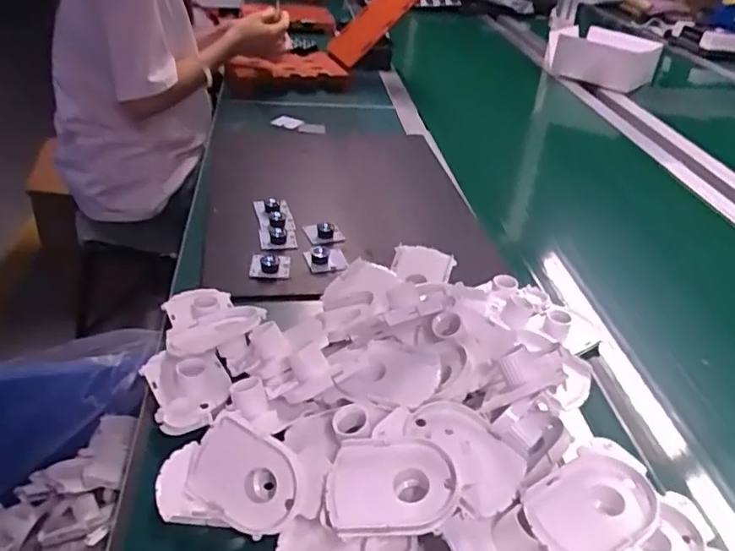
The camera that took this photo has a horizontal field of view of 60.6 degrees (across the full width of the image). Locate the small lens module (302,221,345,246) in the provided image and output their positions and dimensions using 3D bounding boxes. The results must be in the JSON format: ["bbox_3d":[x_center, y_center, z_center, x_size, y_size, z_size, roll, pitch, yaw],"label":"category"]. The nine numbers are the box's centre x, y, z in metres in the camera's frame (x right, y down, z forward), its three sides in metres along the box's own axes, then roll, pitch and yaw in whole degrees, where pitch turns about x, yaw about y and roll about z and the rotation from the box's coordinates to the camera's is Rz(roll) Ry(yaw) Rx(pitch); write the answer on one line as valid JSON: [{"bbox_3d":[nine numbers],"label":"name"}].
[{"bbox_3d":[-0.058,-0.054,0.814,0.052,0.025,0.022,7,34,4],"label":"small lens module"}]

